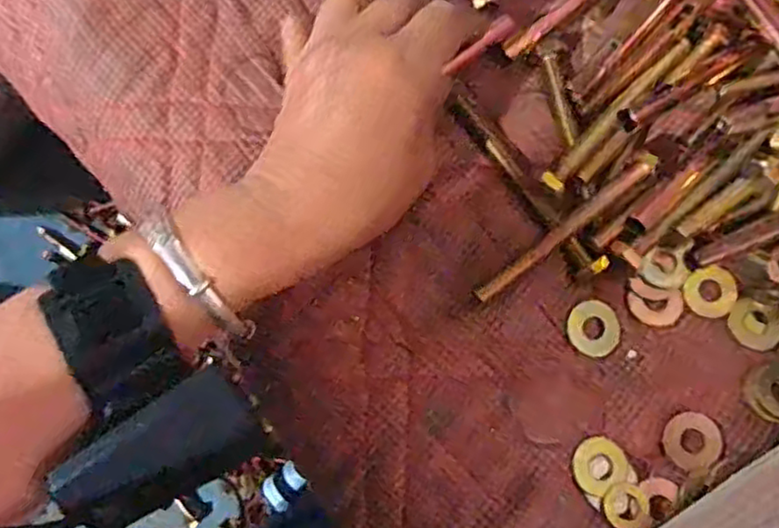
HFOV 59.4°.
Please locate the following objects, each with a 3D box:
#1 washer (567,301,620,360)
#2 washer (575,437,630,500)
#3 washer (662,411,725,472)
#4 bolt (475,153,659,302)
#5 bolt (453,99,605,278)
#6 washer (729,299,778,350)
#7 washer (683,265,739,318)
[{"bbox_3d":[0.092,0.029,0.307,0.024,0.004,0.025,0,78,1],"label":"washer"},{"bbox_3d":[0.090,0.086,0.293,0.022,0.004,0.022,0,78,1],"label":"washer"},{"bbox_3d":[0.133,0.077,0.298,0.023,0.004,0.024,0,78,1],"label":"washer"},{"bbox_3d":[0.080,-0.016,0.307,0.104,0.014,0.008,-38,80,-7],"label":"bolt"},{"bbox_3d":[0.063,-0.037,0.319,0.013,0.010,0.104,-35,79,-6],"label":"bolt"},{"bbox_3d":[0.167,0.028,0.310,0.023,0.006,0.022,0,78,1],"label":"washer"},{"bbox_3d":[0.147,0.012,0.311,0.025,0.004,0.023,0,78,1],"label":"washer"}]

